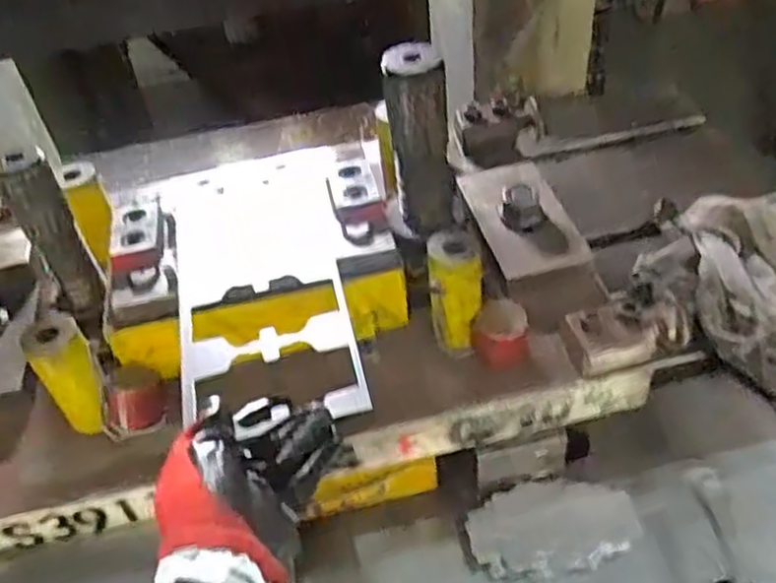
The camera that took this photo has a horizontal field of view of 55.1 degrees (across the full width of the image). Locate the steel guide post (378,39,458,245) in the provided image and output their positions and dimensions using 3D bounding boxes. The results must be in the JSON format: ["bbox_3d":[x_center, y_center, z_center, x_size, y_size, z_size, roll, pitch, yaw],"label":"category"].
[{"bbox_3d":[0.026,-0.114,0.597,0.045,0.149,0.049,-12,44,-4],"label":"steel guide post"}]

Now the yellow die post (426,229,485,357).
[{"bbox_3d":[0.053,0.001,0.580,0.041,0.092,0.042,-1,44,7],"label":"yellow die post"}]

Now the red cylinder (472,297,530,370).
[{"bbox_3d":[0.087,0.030,0.577,0.042,0.044,0.036,1,44,9],"label":"red cylinder"}]

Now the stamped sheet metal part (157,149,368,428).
[{"bbox_3d":[-0.099,-0.019,0.578,0.137,0.010,0.298,-12,45,-5],"label":"stamped sheet metal part"}]

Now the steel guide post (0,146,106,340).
[{"bbox_3d":[-0.261,-0.038,0.589,0.037,0.167,0.032,-30,48,-22],"label":"steel guide post"}]

